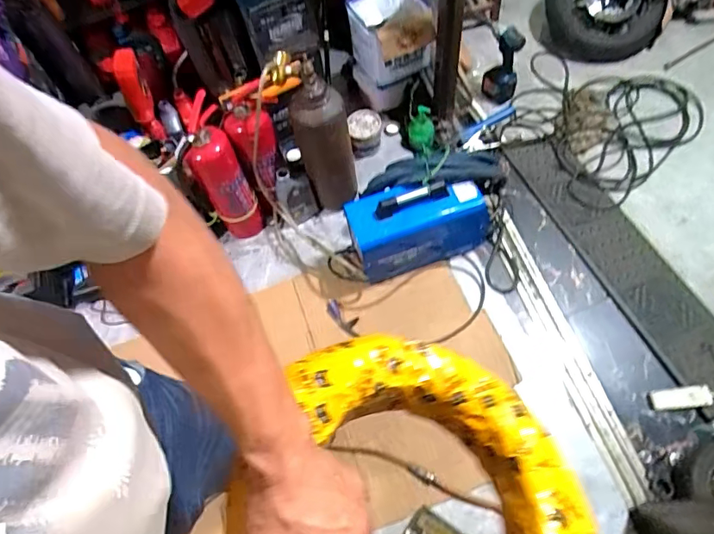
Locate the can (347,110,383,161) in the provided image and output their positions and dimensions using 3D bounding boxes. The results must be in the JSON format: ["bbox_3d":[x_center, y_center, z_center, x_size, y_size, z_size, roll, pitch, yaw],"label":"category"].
[{"bbox_3d":[0.026,-0.449,1.657,0.110,0.121,0.102,-1,62,2],"label":"can"}]

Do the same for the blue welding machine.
[{"bbox_3d":[0.184,-0.115,1.394,0.397,0.283,0.164,-15,62,-3],"label":"blue welding machine"}]

